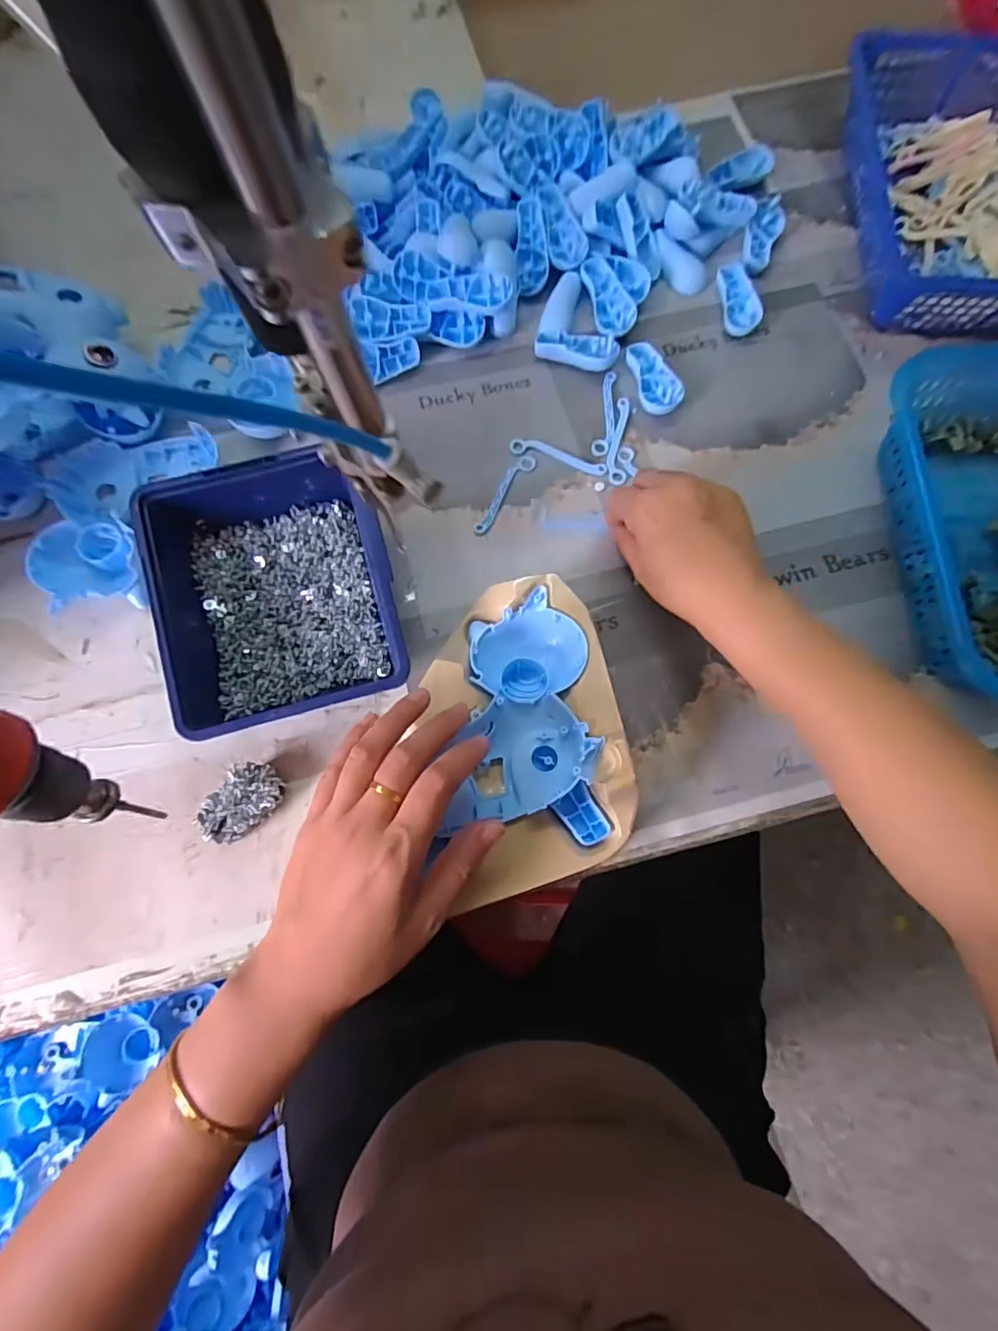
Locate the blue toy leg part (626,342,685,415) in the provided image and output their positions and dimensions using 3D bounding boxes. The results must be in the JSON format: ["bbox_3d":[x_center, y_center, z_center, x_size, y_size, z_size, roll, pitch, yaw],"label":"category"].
[{"bbox_3d":[0.129,-0.236,0.444,0.035,0.014,0.066,-12,76,-4],"label":"blue toy leg part"}]

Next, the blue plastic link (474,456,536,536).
[{"bbox_3d":[0.003,-0.137,0.425,0.017,0.004,0.080,34,78,8],"label":"blue plastic link"}]

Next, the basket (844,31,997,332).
[{"bbox_3d":[0.410,-0.407,0.463,0.206,0.066,0.276,0,76,-1],"label":"basket"}]

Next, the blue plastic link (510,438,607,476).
[{"bbox_3d":[0.048,-0.169,0.432,0.079,0.004,0.014,16,76,3],"label":"blue plastic link"}]

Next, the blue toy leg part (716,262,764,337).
[{"bbox_3d":[0.205,-0.317,0.466,0.029,0.016,0.068,-12,76,-4],"label":"blue toy leg part"}]

